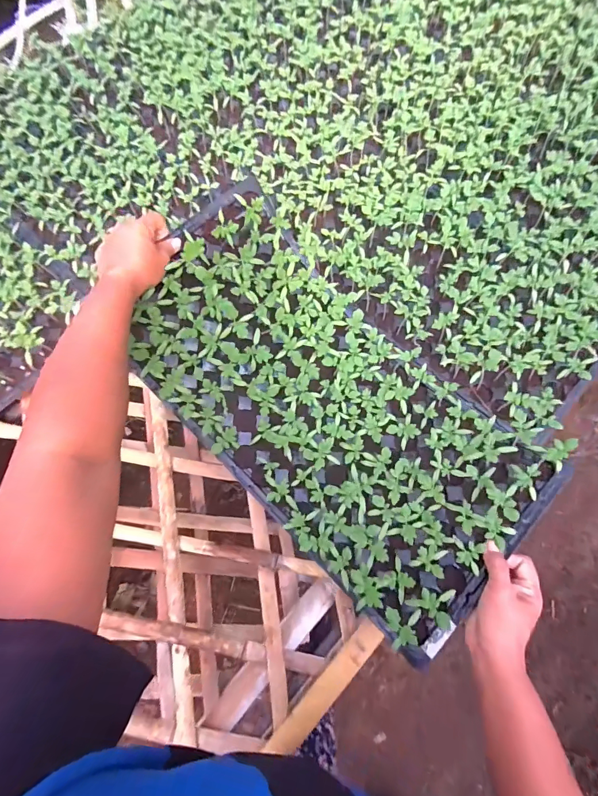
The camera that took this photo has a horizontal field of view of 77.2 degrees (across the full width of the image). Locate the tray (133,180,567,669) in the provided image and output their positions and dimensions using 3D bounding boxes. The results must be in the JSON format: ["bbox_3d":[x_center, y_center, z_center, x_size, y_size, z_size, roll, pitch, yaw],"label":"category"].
[{"bbox_3d":[0.039,0.010,0.460,0.508,0.138,0.273,43,77,13],"label":"tray"}]

